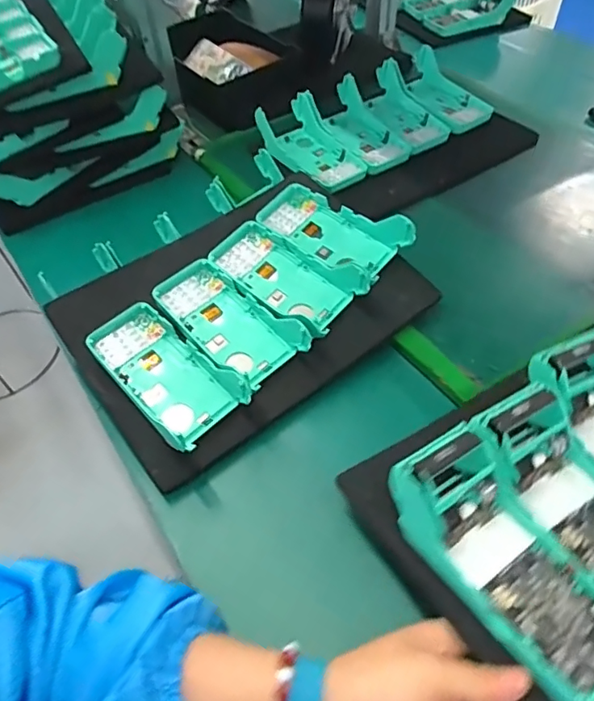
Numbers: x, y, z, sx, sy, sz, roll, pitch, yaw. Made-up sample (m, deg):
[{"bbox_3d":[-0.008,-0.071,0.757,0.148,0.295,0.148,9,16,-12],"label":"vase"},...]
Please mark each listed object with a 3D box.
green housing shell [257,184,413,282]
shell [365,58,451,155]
[{"bbox_3d":[0.037,-0.138,0.575,0.175,0.057,0.078,30,76,19],"label":"green housing shell"},{"bbox_3d":[0.160,-0.363,0.779,0.071,0.047,0.176,-19,52,-12],"label":"shell"}]

